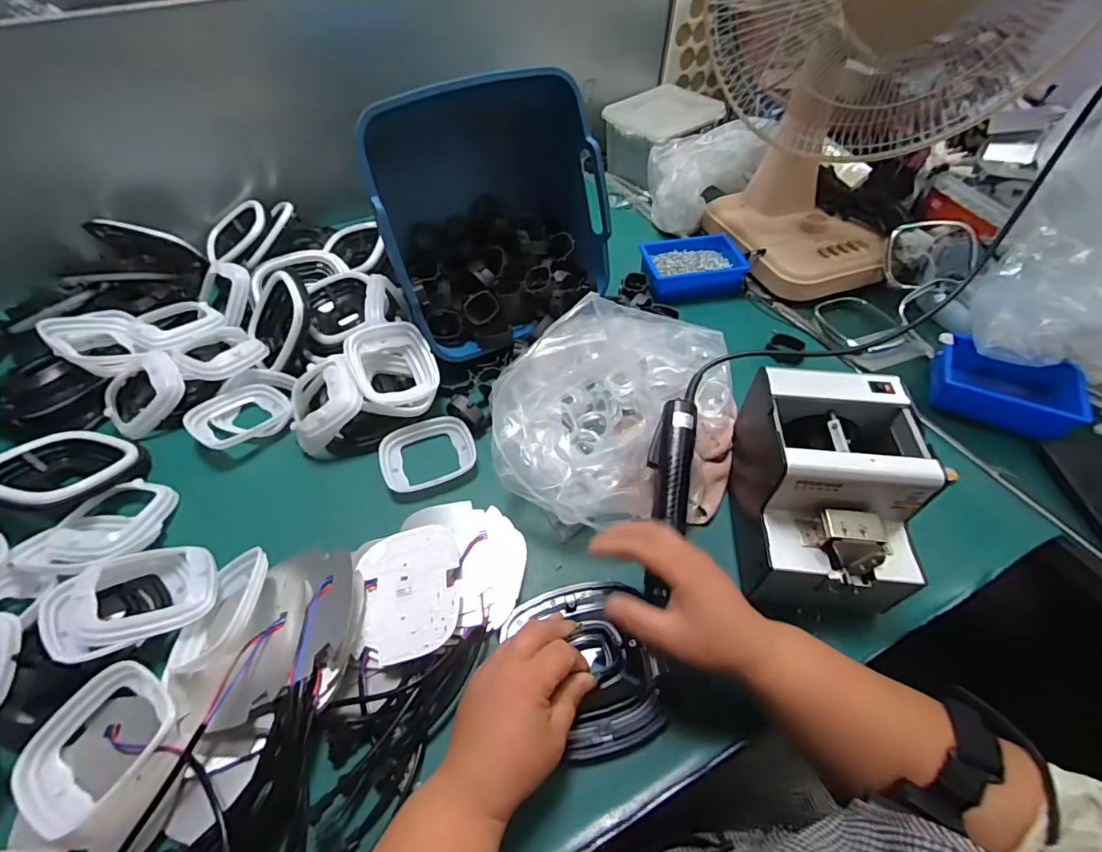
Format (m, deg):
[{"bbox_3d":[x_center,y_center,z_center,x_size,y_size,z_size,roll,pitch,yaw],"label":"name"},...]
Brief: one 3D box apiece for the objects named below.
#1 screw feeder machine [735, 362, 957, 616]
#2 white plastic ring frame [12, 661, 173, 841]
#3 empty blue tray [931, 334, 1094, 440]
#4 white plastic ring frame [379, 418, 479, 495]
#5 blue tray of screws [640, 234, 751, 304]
[{"bbox_3d":[0.252,0.057,0.459,0.123,0.138,0.182,4,51,5],"label":"screw feeder machine"},{"bbox_3d":[-0.360,0.247,0.387,0.087,0.028,0.102,32,58,24],"label":"white plastic ring frame"},{"bbox_3d":[0.547,-0.046,0.591,0.150,0.053,0.094,28,57,22],"label":"empty blue tray"},{"bbox_3d":[-0.142,0.031,0.567,0.106,0.015,0.097,-19,53,-13],"label":"white plastic ring frame"},{"bbox_3d":[0.220,-0.250,0.774,0.157,0.041,0.115,-7,51,-4],"label":"blue tray of screws"}]

